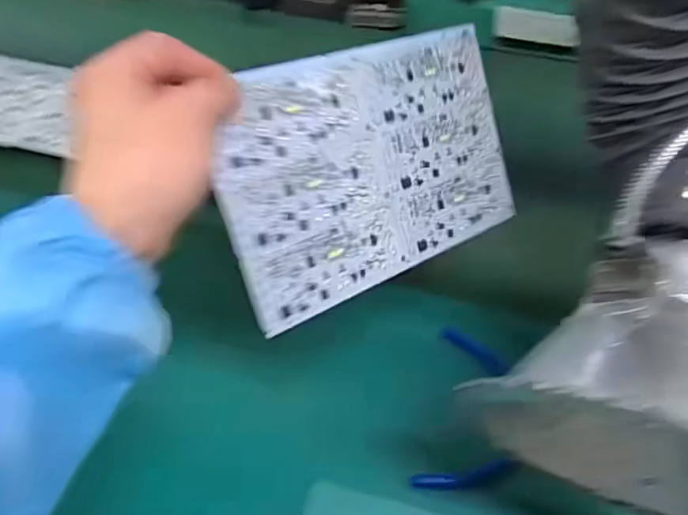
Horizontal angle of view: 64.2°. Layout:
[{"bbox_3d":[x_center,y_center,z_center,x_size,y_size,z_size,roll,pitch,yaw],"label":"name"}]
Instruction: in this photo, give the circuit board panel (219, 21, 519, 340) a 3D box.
[{"bbox_3d":[0.022,-0.056,0.333,0.204,0.134,0.005,-24,15,-29],"label":"circuit board panel"}]

